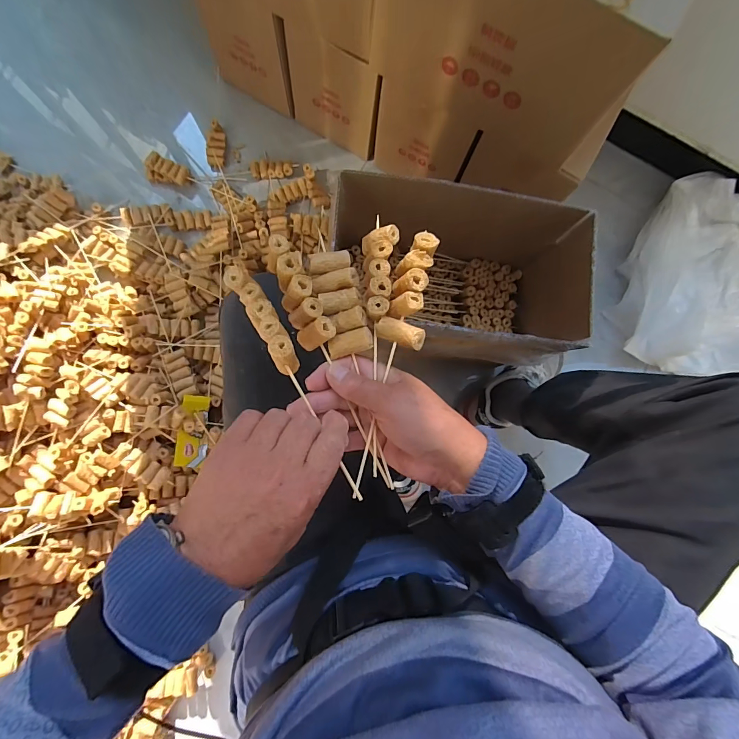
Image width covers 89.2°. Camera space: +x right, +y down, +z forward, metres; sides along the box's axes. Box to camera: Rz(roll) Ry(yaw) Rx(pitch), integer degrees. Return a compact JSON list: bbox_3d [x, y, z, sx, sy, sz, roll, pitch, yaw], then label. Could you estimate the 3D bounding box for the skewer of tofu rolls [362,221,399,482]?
[{"bbox_3d":[0.007,-0.028,0.317,0.029,0.026,0.222,3,81,-4],"label":"skewer of tofu rolls"}]

